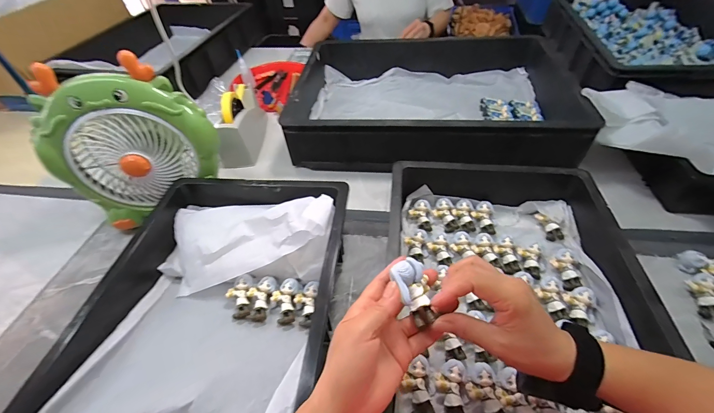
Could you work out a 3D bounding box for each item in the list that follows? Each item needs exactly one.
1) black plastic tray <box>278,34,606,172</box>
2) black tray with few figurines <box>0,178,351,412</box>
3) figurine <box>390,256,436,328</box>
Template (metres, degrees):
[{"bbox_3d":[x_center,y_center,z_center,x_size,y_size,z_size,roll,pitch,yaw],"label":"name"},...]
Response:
[{"bbox_3d":[0.161,-0.250,0.728,0.578,0.137,0.411,6,48,10],"label":"black plastic tray"},{"bbox_3d":[-0.201,0.136,0.412,0.329,0.115,0.432,2,48,7],"label":"black tray with few figurines"},{"bbox_3d":[0.057,0.079,0.293,0.035,0.025,0.056,-22,49,-14],"label":"figurine"}]

